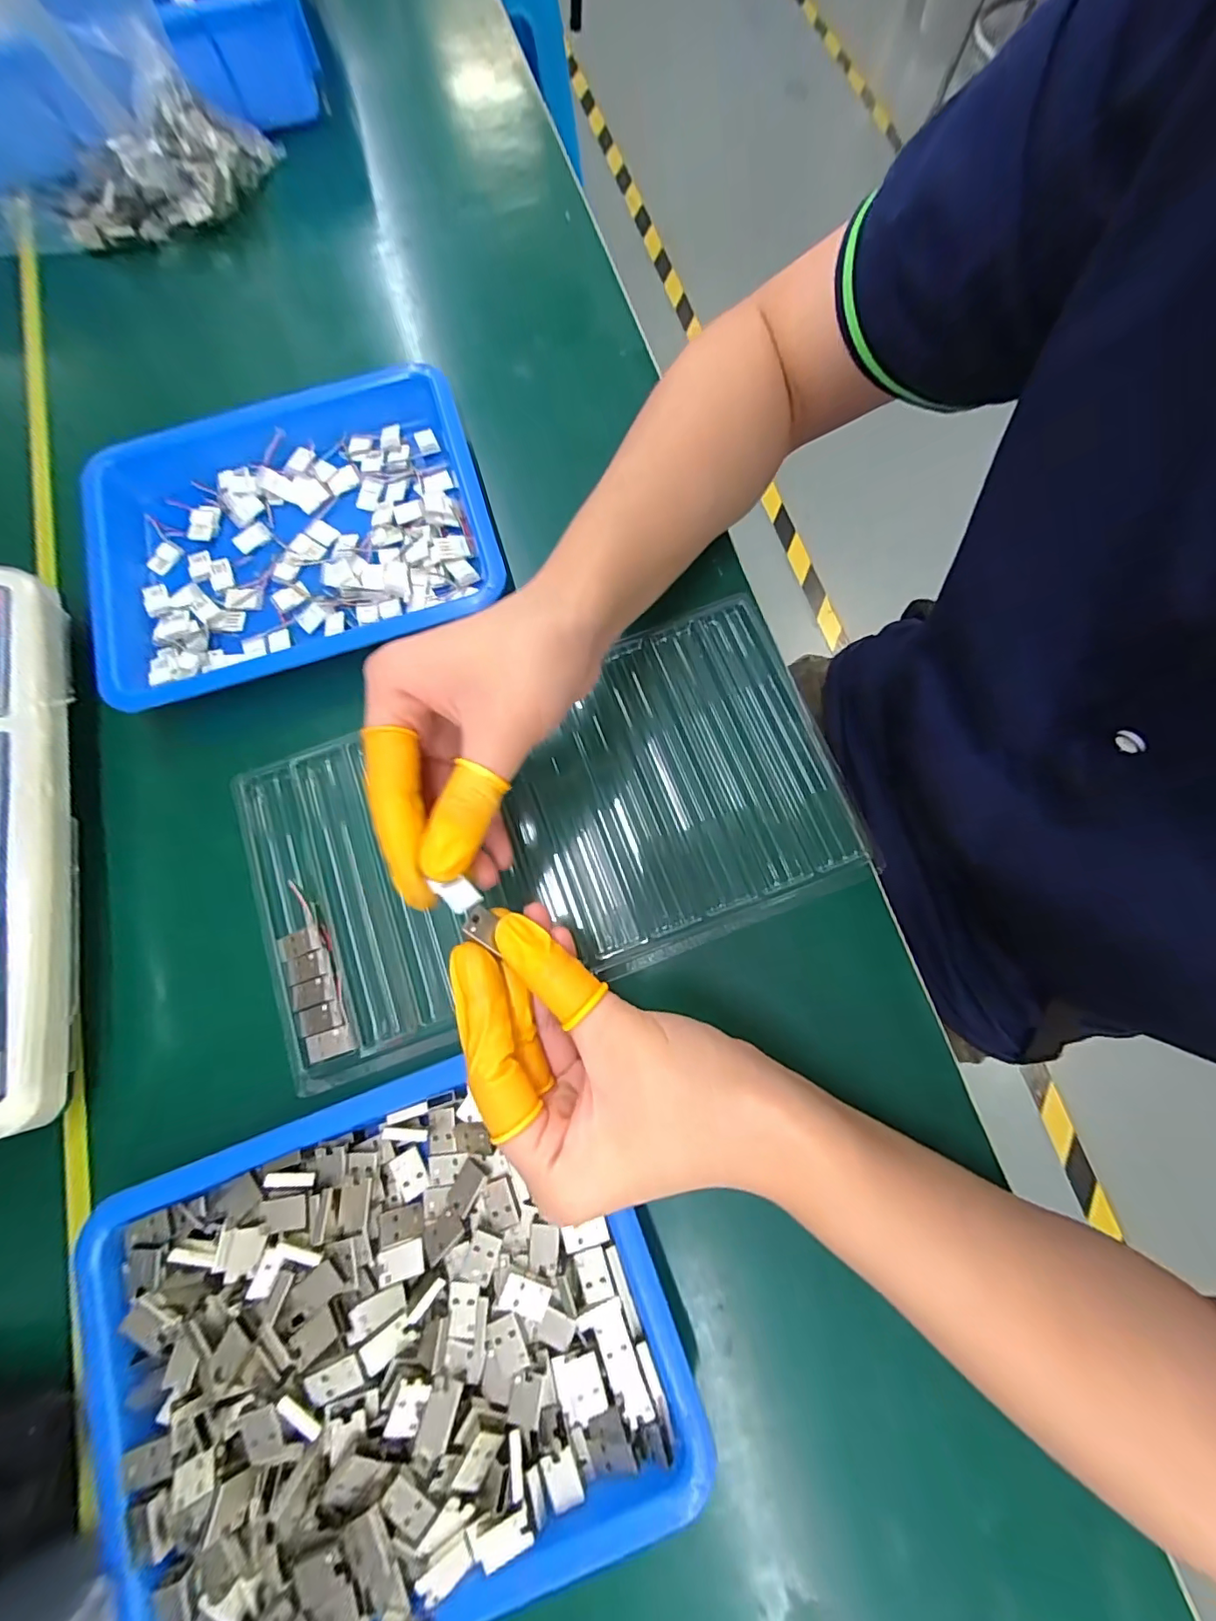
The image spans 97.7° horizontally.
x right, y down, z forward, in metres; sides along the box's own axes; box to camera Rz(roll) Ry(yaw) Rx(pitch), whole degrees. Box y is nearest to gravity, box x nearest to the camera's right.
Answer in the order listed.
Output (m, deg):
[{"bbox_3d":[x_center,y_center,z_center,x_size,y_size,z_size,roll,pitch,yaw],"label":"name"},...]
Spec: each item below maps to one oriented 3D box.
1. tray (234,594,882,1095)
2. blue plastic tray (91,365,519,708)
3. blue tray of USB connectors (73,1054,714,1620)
[{"bbox_3d":[-0.031,0.007,0.269,0.292,0.019,0.158,-19,77,-5],"label":"tray"},{"bbox_3d":[-0.184,-0.153,0.309,0.230,0.043,0.175,-18,76,-2],"label":"blue plastic tray"},{"bbox_3d":[-0.087,0.203,0.206,0.209,0.029,0.167,-21,76,-3],"label":"blue tray of USB connectors"}]

